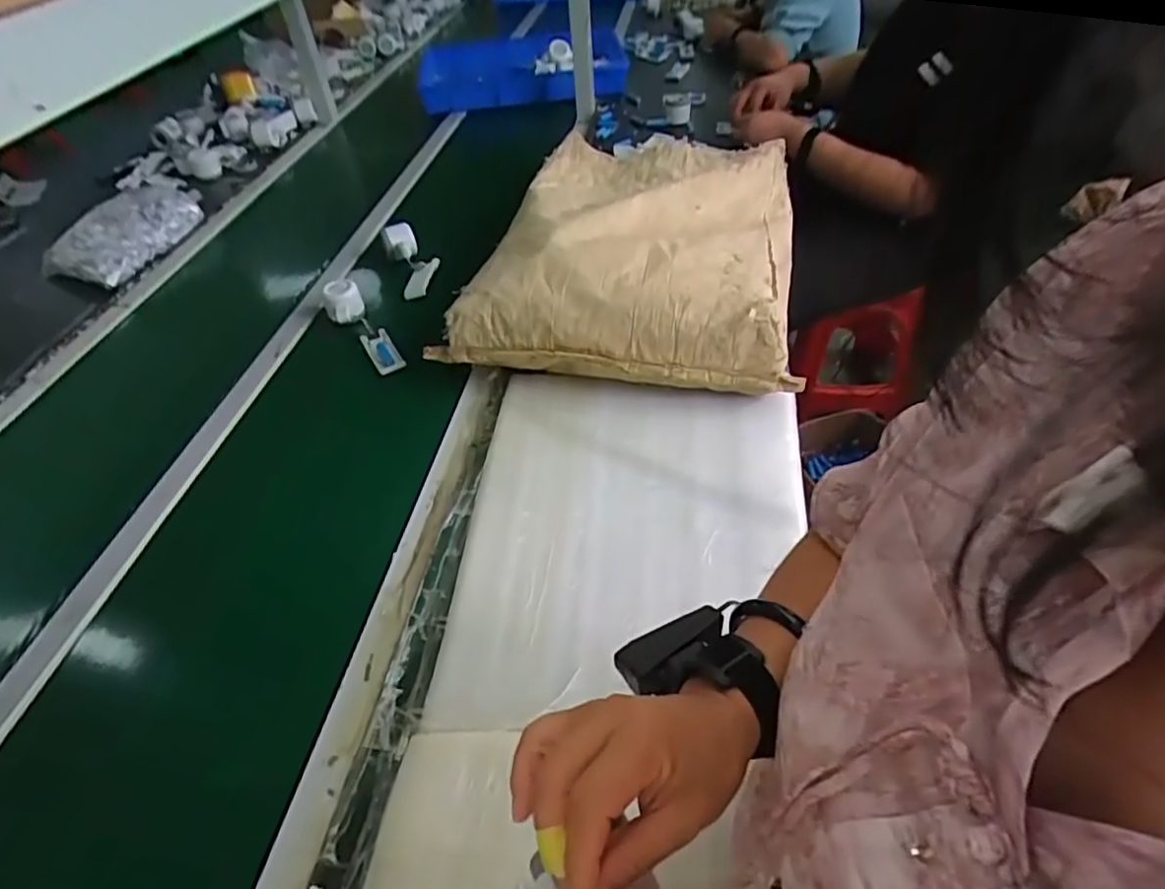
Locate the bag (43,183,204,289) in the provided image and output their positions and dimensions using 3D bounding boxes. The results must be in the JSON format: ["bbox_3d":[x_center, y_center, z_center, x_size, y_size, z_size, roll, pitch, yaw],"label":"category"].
[{"bbox_3d":[-0.858,-0.396,1.202,0.148,0.084,0.257,13,49,17],"label":"bag"}]

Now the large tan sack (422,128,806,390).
[{"bbox_3d":[0.107,-0.367,1.060,0.459,0.146,0.762,6,47,10],"label":"large tan sack"}]

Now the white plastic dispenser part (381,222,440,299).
[{"bbox_3d":[-0.288,-0.325,1.079,0.073,0.066,0.172,-19,48,-13],"label":"white plastic dispenser part"}]

